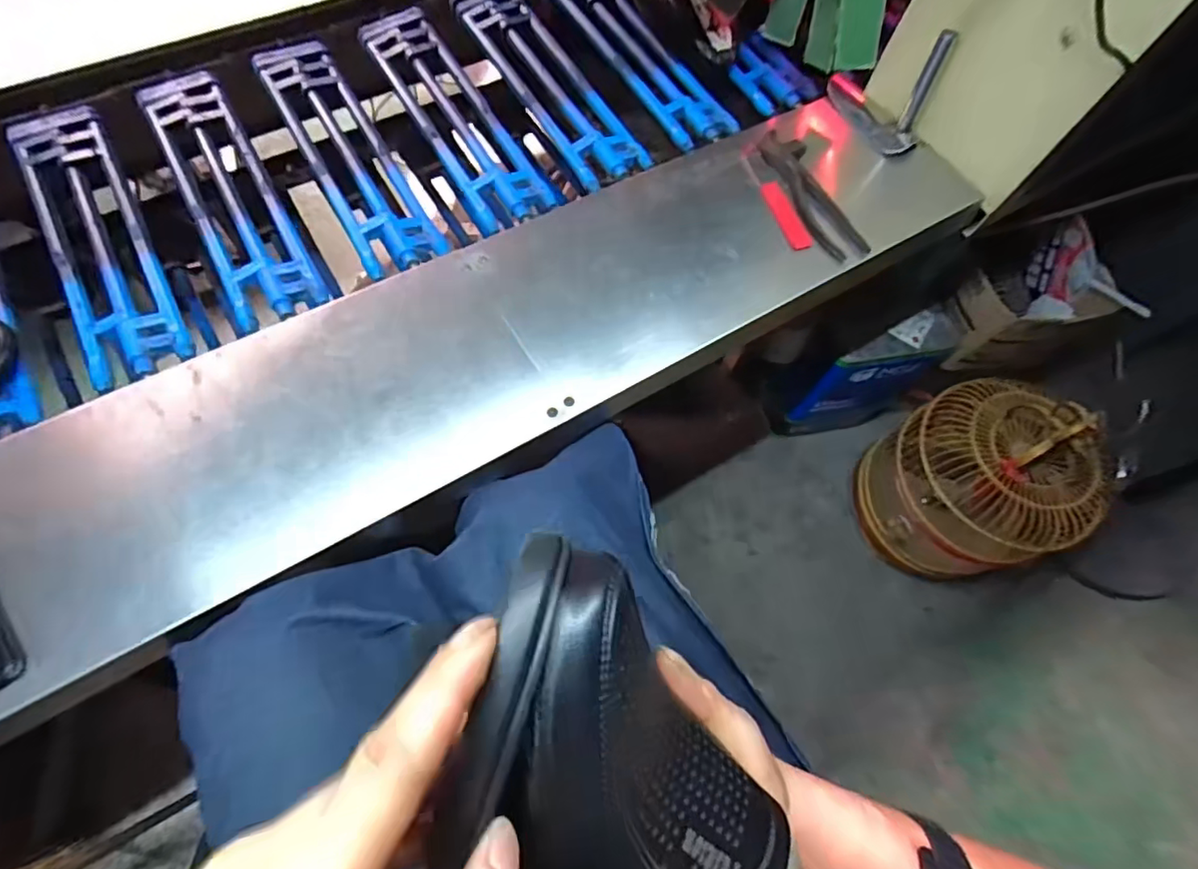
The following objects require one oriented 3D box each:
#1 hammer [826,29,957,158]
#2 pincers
[{"bbox_3d":[0.358,-0.444,0.722,0.031,0.141,0.143,-28,73,-14],"label":"hammer"},{"bbox_3d":[0.251,-0.288,0.685,0.048,0.022,0.197,-18,71,-10],"label":"pincers"}]

